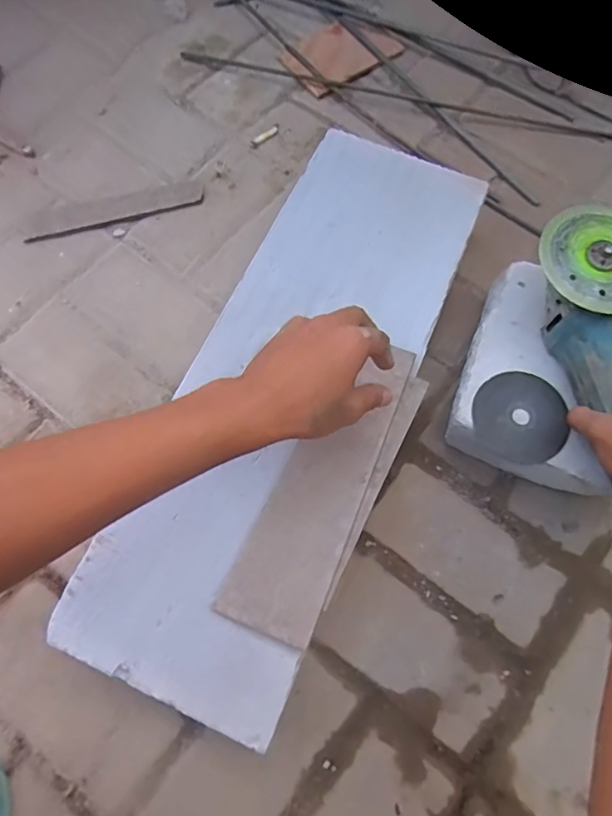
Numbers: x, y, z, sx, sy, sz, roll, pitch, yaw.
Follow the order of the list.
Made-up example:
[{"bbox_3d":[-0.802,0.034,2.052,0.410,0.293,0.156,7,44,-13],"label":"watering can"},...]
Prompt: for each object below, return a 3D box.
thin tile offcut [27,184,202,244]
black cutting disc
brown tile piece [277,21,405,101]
[{"bbox_3d":[-0.231,-0.244,0.650,0.208,0.014,0.040,-18,72,-7],"label":"thin tile offcut"},{"bbox_3d":[0.203,0.008,0.501,0.087,0.007,0.084,0,73,0],"label":"black cutting disc"},{"bbox_3d":[0.051,-0.508,0.757,0.155,0.006,0.097,-36,75,-12],"label":"brown tile piece"}]

